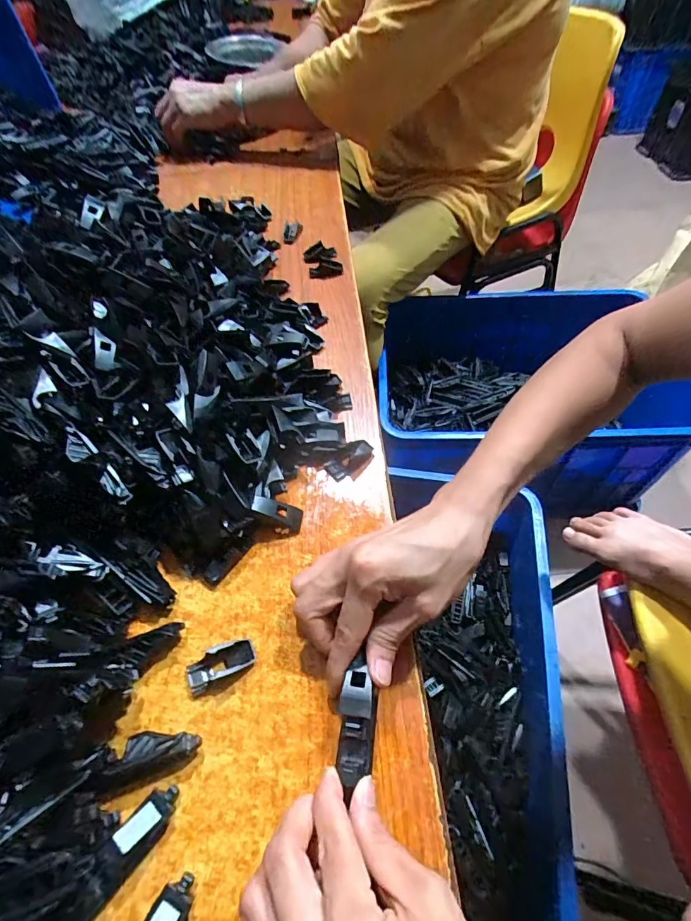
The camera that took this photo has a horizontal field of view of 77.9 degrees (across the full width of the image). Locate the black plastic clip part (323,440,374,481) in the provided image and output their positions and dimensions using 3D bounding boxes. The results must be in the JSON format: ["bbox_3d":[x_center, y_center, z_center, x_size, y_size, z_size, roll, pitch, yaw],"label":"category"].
[{"bbox_3d":[0.003,-0.001,0.353,0.040,0.013,0.021,-40,61,-22],"label":"black plastic clip part"}]

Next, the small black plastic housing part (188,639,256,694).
[{"bbox_3d":[-0.077,0.126,0.266,0.041,0.012,0.021,-19,55,-9],"label":"small black plastic housing part"}]

